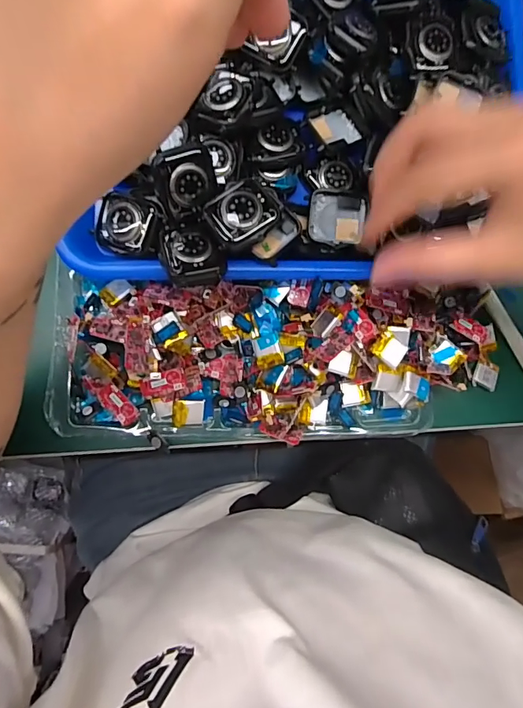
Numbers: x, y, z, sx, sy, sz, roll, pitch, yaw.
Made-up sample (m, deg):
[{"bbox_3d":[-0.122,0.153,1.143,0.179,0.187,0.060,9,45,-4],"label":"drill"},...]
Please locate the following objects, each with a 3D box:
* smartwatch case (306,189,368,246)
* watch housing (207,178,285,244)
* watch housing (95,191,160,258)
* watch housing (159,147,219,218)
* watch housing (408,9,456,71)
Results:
[{"bbox_3d":[0.050,-0.092,0.296,0.039,0.010,0.033,-2,85,-8],"label":"smartwatch case"},{"bbox_3d":[-0.010,-0.086,0.268,0.042,0.011,0.034,-39,91,-9],"label":"watch housing"},{"bbox_3d":[-0.085,-0.081,0.276,0.040,0.015,0.036,12,84,-7],"label":"watch housing"},{"bbox_3d":[-0.044,-0.106,0.268,0.034,0.012,0.036,-20,124,-10],"label":"watch housing"},{"bbox_3d":[0.116,-0.212,0.301,0.031,0.010,0.041,3,85,-8],"label":"watch housing"}]

